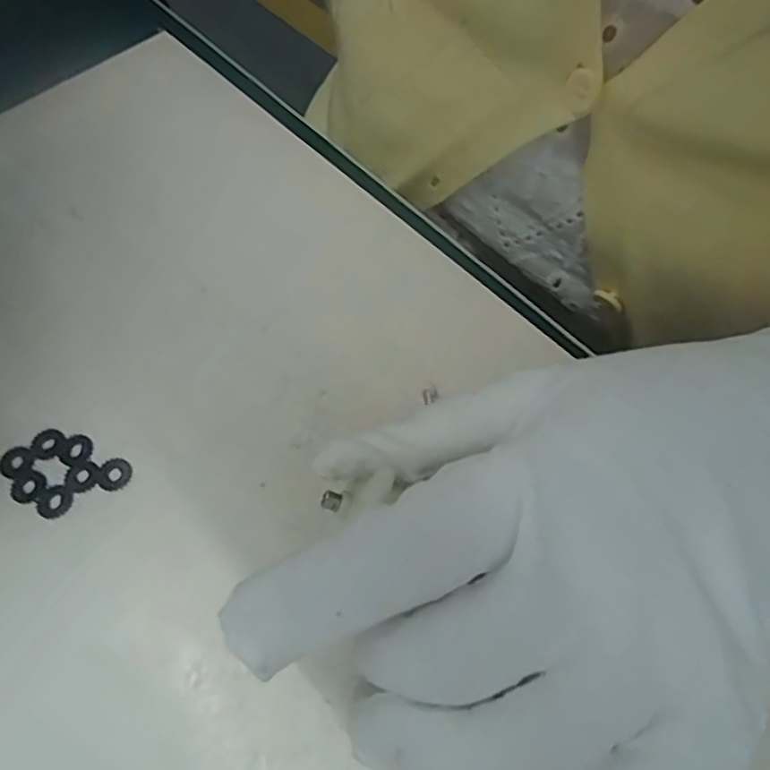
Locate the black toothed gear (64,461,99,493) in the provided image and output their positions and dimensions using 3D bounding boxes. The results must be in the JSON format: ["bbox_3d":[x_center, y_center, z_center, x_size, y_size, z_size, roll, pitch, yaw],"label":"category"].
[{"bbox_3d":[-0.096,0.028,0.210,0.011,0.004,0.011,-1,59,2],"label":"black toothed gear"}]

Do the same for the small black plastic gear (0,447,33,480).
[{"bbox_3d":[-0.119,0.025,0.214,0.011,0.004,0.010,-1,59,2],"label":"small black plastic gear"}]

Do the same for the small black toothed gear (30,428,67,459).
[{"bbox_3d":[-0.111,0.019,0.217,0.010,0.004,0.011,32,66,20],"label":"small black toothed gear"}]

